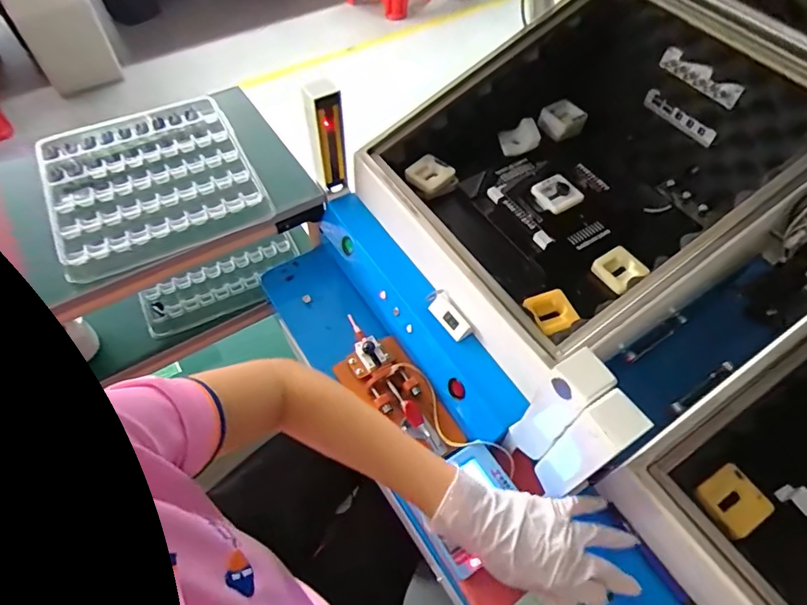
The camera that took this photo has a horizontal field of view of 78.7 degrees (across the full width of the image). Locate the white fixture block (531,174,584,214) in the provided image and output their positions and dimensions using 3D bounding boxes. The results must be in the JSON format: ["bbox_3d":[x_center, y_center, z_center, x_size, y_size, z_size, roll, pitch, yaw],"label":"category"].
[{"bbox_3d":[0.199,-0.141,0.634,0.054,0.016,0.051,-29,62,-20],"label":"white fixture block"}]

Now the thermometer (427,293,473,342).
[{"bbox_3d":[0.055,0.018,0.584,0.026,0.011,0.057,-45,65,18],"label":"thermometer"}]

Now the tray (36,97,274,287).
[{"bbox_3d":[-0.341,-0.168,0.672,0.247,0.038,0.251,-24,61,-17],"label":"tray"}]

